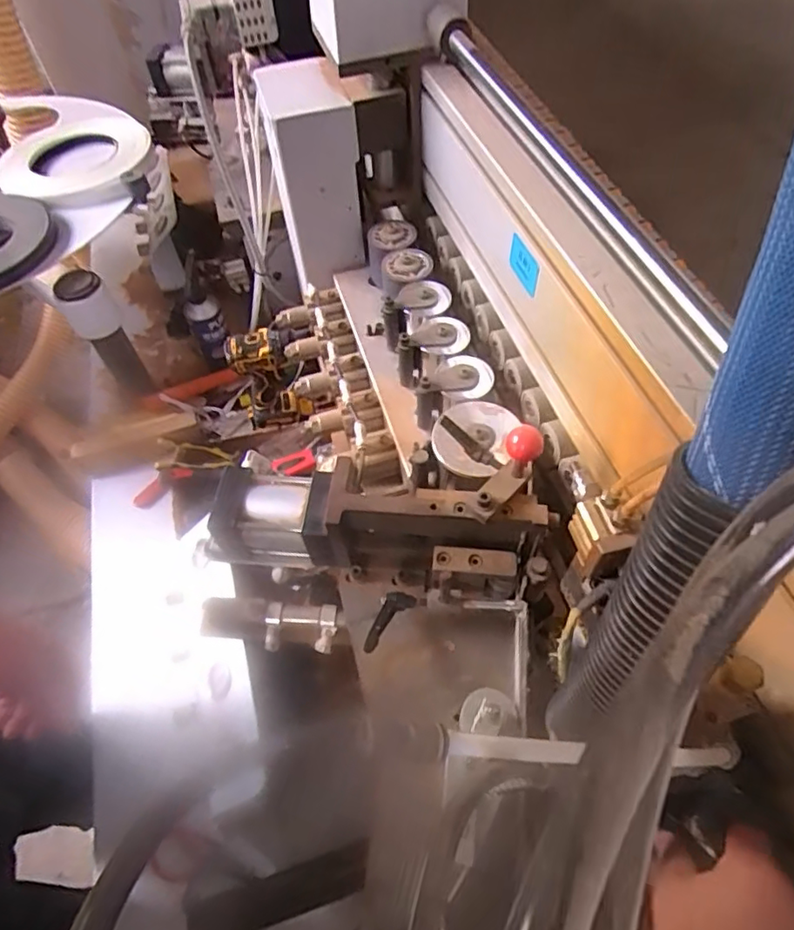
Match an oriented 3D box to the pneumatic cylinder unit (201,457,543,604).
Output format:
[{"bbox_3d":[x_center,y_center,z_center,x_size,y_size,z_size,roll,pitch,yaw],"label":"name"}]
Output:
[{"bbox_3d":[-0.034,0.063,0.579,0.332,0.105,0.099,9,57,9],"label":"pneumatic cylinder unit"}]

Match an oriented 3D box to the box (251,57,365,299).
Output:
[{"bbox_3d":[-0.119,-0.407,0.848,0.103,0.293,0.190,-16,57,-7],"label":"box"}]

